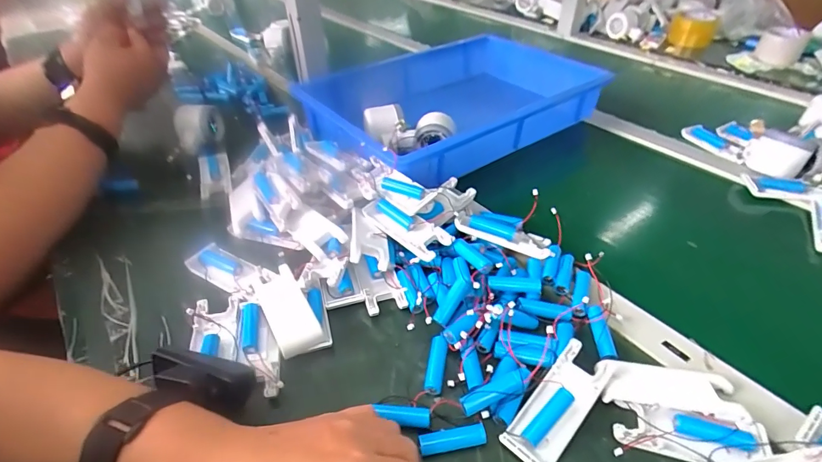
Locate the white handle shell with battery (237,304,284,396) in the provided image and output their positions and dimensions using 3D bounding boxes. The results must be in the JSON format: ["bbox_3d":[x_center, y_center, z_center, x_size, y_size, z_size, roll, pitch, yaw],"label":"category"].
[{"bbox_3d":[-0.139,0.108,0.387,0.033,0.017,0.103,-14,43,-13],"label":"white handle shell with battery"}]

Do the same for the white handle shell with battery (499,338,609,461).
[{"bbox_3d":[0.115,0.137,0.333,0.040,0.018,0.101,30,60,32],"label":"white handle shell with battery"}]

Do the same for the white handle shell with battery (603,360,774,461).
[{"bbox_3d":[0.208,0.142,0.333,0.103,0.025,0.067,5,42,8],"label":"white handle shell with battery"}]

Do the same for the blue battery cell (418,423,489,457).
[{"bbox_3d":[0.032,0.157,0.321,0.050,0.012,0.014,-9,42,-8],"label":"blue battery cell"}]

